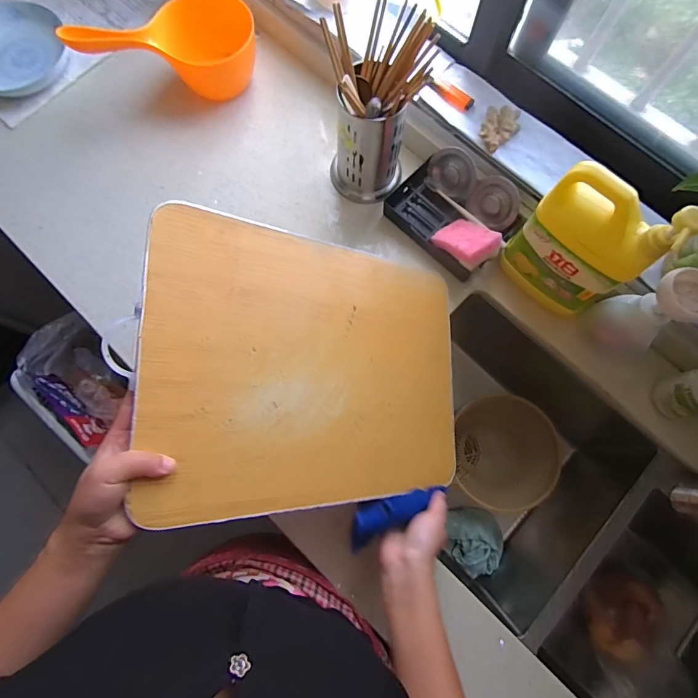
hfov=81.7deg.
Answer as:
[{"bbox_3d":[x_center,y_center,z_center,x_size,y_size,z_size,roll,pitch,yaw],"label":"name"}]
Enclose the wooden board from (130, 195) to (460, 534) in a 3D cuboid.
[{"bbox_3d":[-0.022,0.022,0.458,0.378,0.011,0.295,6,80,-32],"label":"wooden board"}]

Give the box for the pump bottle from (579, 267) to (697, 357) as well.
[{"bbox_3d":[0.397,-0.044,0.544,0.086,0.157,0.065,29,78,7],"label":"pump bottle"}]

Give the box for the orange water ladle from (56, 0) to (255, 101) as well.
[{"bbox_3d":[-0.295,-0.496,0.681,0.274,0.133,0.109,-3,76,-1],"label":"orange water ladle"}]

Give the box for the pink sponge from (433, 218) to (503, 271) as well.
[{"bbox_3d":[0.177,-0.163,0.613,0.067,0.029,0.094,-38,43,-10],"label":"pink sponge"}]

